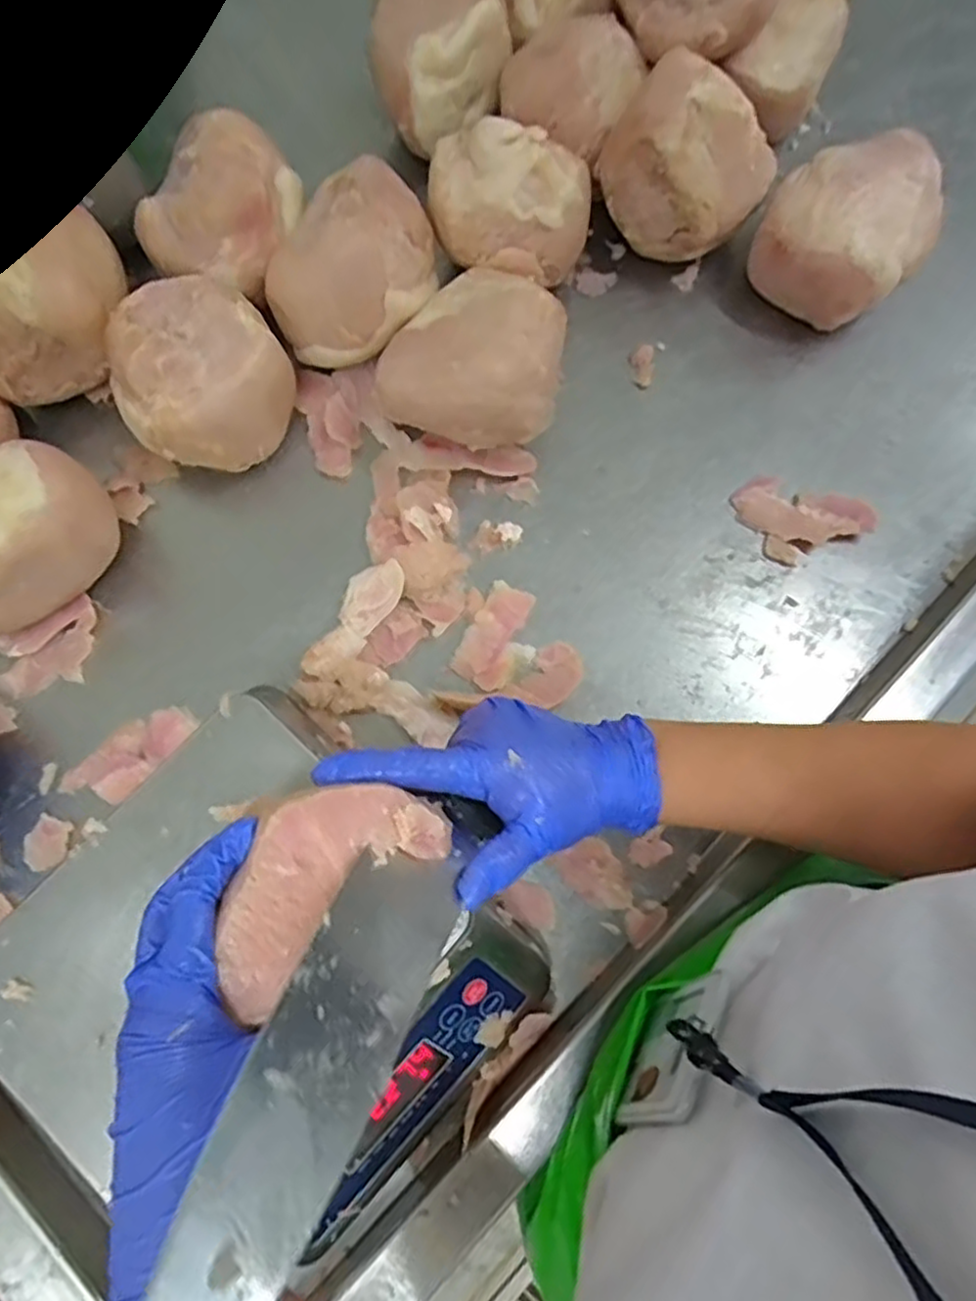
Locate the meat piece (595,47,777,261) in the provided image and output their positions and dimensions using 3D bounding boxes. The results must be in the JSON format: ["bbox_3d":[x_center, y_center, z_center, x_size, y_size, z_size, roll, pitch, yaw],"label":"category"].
[{"bbox_3d":[0.163,-0.390,0.576,0.125,0.127,0.094,30,77,8],"label":"meat piece"}]

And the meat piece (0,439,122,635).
[{"bbox_3d":[-0.329,-0.073,0.492,0.085,0.100,0.140,34,78,5],"label":"meat piece"}]

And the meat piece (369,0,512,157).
[{"bbox_3d":[-0.043,-0.495,0.583,0.112,0.078,0.103,-34,81,-9],"label":"meat piece"}]

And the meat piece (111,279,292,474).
[{"bbox_3d":[-0.219,-0.203,0.539,0.126,0.093,0.121,42,79,7],"label":"meat piece"}]

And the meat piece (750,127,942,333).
[{"bbox_3d":[0.302,-0.353,0.589,0.128,0.083,0.141,32,77,9],"label":"meat piece"}]

